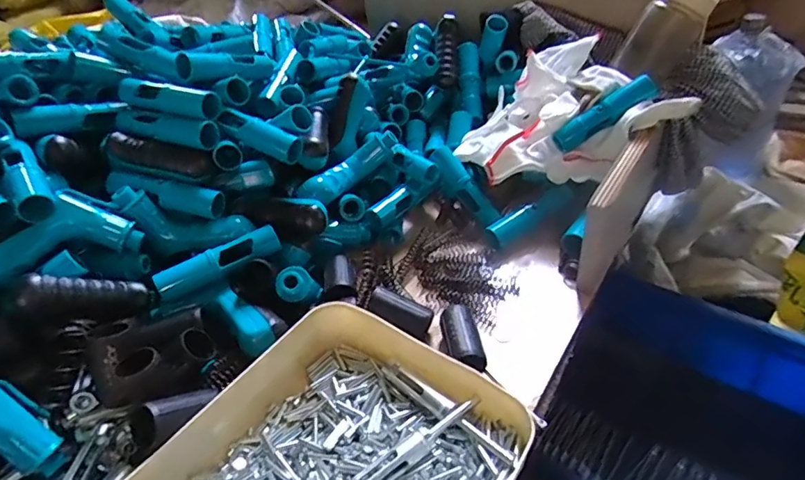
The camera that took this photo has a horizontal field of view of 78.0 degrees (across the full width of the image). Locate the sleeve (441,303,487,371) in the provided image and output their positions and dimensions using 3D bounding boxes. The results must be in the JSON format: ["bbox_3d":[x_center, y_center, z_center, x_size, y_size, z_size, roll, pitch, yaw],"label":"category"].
[{"bbox_3d":[0.054,0.092,0.455,0.029,0.026,0.069,-10,37,-3],"label":"sleeve"}]

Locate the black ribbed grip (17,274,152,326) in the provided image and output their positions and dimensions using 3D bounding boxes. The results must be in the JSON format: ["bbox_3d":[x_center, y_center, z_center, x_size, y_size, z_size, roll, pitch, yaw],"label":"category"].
[{"bbox_3d":[-0.278,0.053,0.441,0.099,0.033,0.022,9,17,-46],"label":"black ribbed grip"}]

